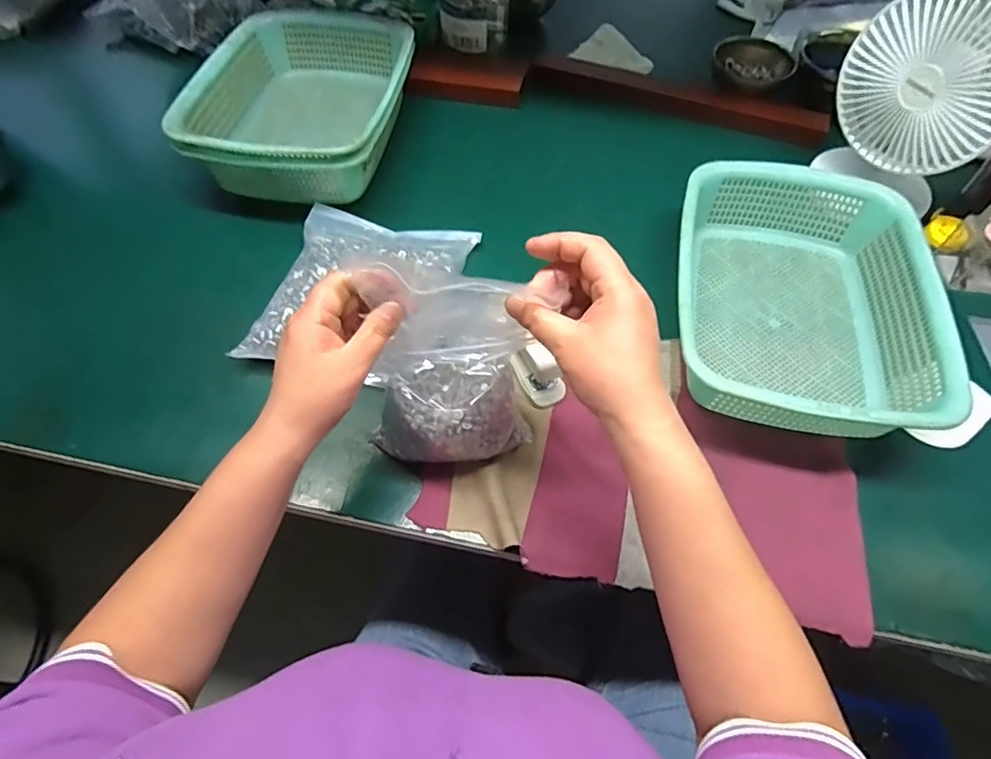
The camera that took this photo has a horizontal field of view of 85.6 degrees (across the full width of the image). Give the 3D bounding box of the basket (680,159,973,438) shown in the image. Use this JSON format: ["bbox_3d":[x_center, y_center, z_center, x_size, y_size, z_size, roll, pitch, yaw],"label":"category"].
[{"bbox_3d":[0.283,-0.079,0.515,0.219,0.085,0.302,12,60,6],"label":"basket"}]

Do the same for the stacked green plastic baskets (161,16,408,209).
[{"bbox_3d":[-0.221,-0.333,0.642,0.217,0.082,0.300,7,59,3],"label":"stacked green plastic baskets"}]

